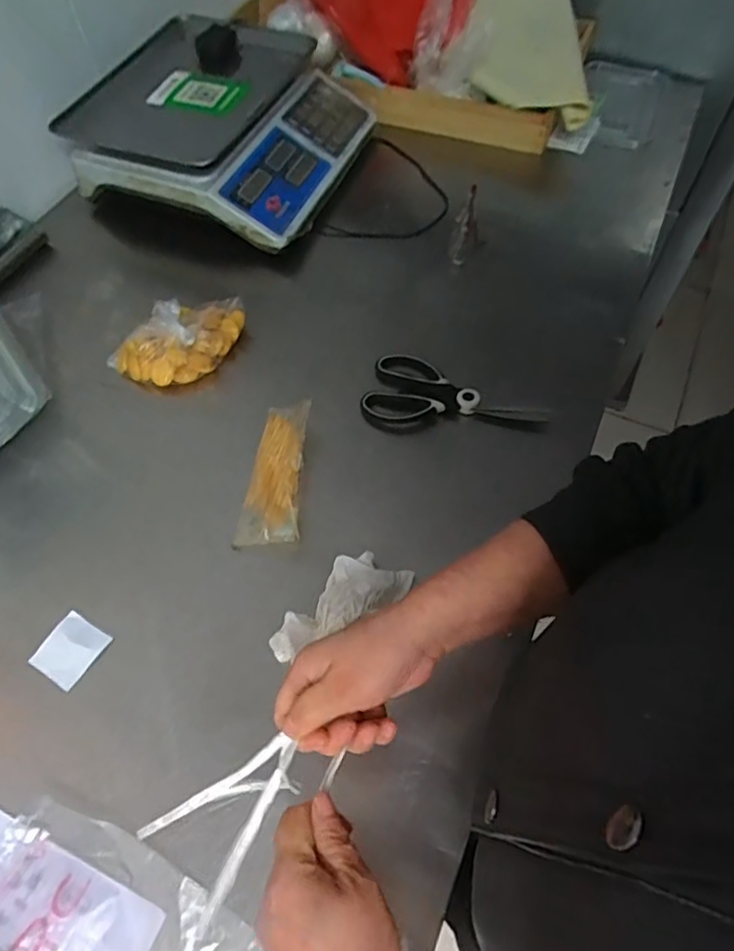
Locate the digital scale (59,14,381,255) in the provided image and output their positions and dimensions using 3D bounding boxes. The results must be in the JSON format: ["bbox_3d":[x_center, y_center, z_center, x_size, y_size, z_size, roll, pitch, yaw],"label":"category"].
[{"bbox_3d":[-0.198,-0.493,0.799,0.352,0.100,0.328,22,61,13],"label":"digital scale"}]

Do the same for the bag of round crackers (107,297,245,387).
[{"bbox_3d":[-0.210,-0.151,0.661,0.158,0.062,0.086,-28,62,-16],"label":"bag of round crackers"}]

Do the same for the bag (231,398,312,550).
[{"bbox_3d":[-0.088,-0.005,0.578,0.064,0.021,0.160,1,59,18],"label":"bag"}]

